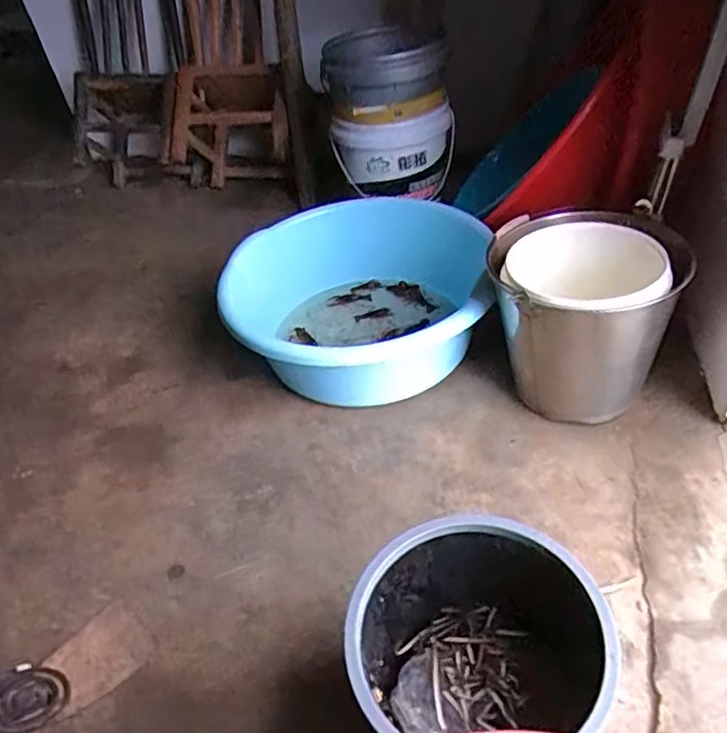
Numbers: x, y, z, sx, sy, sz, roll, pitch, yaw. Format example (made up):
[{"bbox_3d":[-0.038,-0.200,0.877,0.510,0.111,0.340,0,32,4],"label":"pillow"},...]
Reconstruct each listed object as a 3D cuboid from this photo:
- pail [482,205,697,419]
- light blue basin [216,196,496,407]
[{"bbox_3d":[0.372,-0.087,1.084,0.293,0.287,0.293,-5,42,5],"label":"pail"},{"bbox_3d":[-0.009,-0.132,1.236,0.537,0.188,0.485,-4,45,3],"label":"light blue basin"}]

